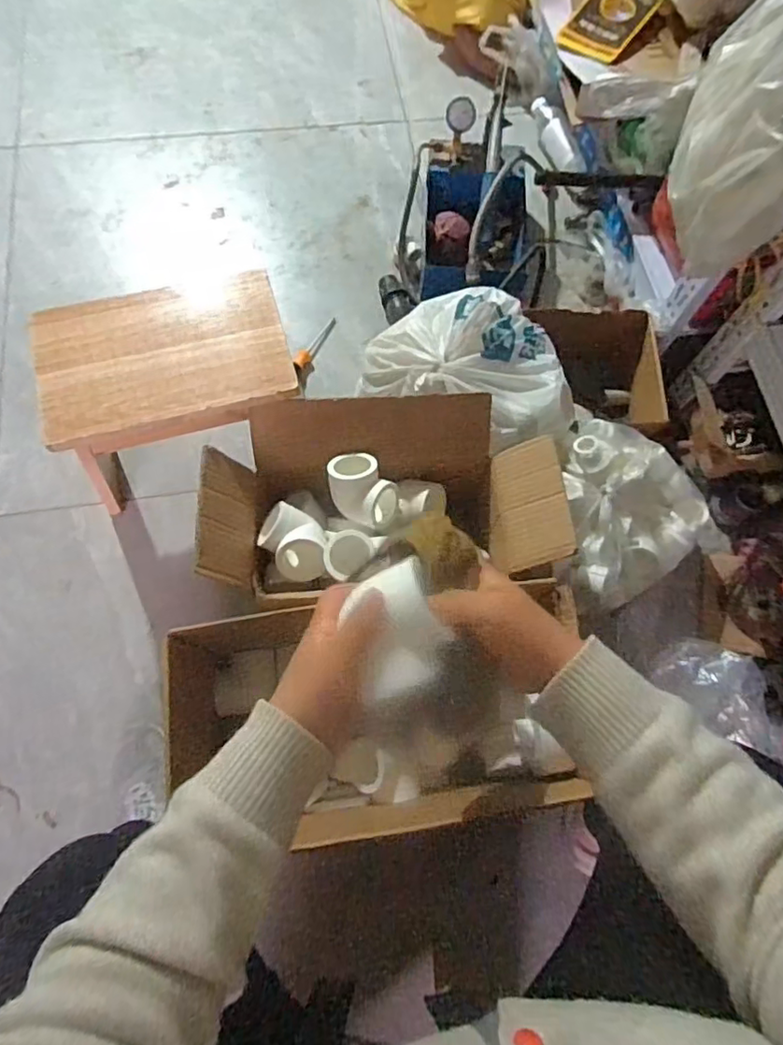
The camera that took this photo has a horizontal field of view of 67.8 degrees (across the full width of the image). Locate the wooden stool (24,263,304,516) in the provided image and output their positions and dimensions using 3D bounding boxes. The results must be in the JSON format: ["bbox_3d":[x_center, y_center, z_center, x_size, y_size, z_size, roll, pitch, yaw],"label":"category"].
[{"bbox_3d":[-0.296,-0.155,0.844,0.319,0.286,0.210,-18,73,-9],"label":"wooden stool"}]

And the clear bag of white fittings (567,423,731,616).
[{"bbox_3d":[0.349,-0.024,0.855,0.250,0.102,0.272,-10,71,-6],"label":"clear bag of white fittings"}]

